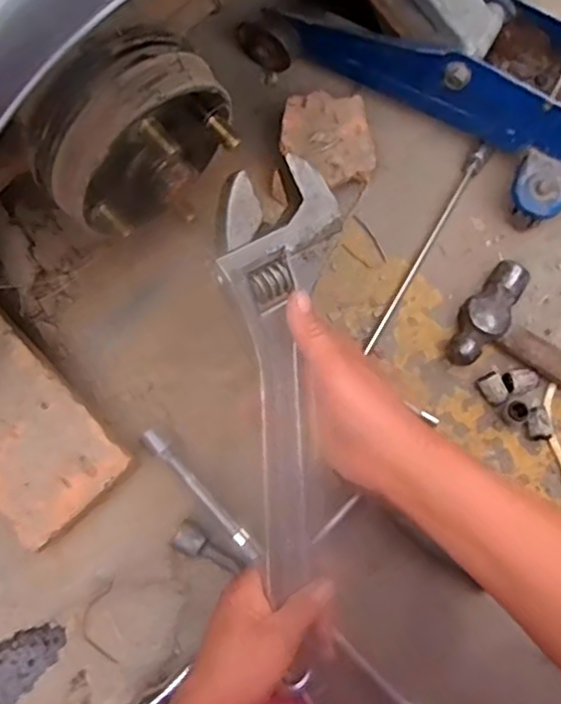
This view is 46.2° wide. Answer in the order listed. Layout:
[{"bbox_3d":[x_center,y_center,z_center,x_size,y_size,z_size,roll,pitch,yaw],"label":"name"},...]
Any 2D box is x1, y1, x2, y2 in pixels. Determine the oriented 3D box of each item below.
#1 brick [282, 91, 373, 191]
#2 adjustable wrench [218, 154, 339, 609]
[{"bbox_3d":[0.045,-0.203,0.640,0.086,0.042,0.095,-14,83,-1],"label":"brick"},{"bbox_3d":[0.006,0.020,0.439,0.069,0.032,0.279,-4,98,-2],"label":"adjustable wrench"}]

